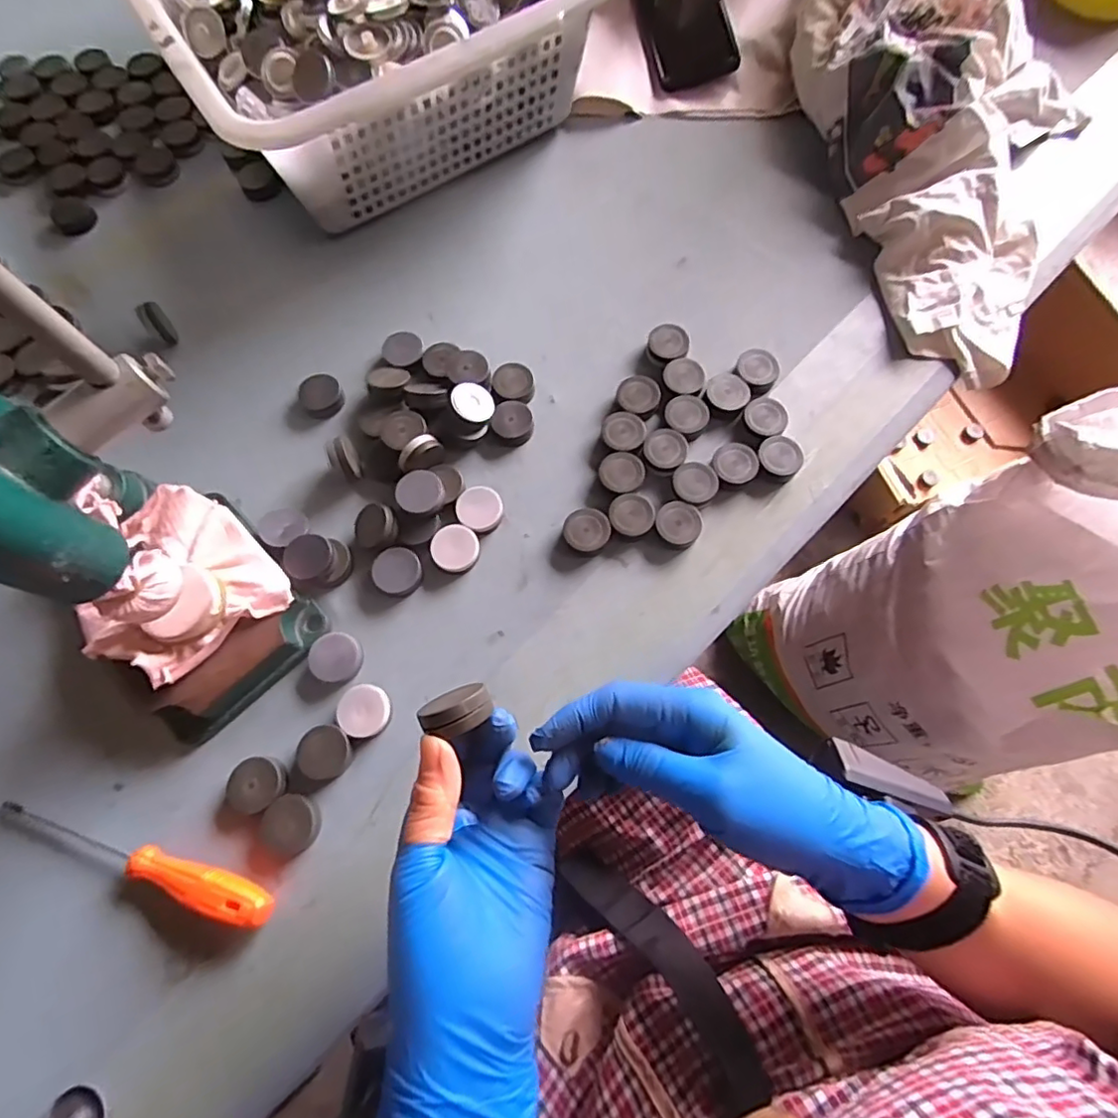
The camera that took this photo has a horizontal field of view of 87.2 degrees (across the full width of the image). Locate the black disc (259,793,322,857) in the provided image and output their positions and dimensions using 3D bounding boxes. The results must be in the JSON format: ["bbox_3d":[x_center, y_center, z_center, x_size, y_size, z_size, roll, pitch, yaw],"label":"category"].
[{"bbox_3d":[-0.167,0.163,0.361,0.034,0.013,0.033,0,72,0],"label":"black disc"}]

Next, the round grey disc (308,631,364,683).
[{"bbox_3d":[-0.150,0.066,0.396,0.033,0.012,0.033,3,82,-18],"label":"round grey disc"}]

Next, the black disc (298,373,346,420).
[{"bbox_3d":[-0.187,-0.129,0.464,0.031,0.014,0.032,0,72,0],"label":"black disc"}]

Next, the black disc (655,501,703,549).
[{"bbox_3d":[0.086,-0.025,0.422,0.033,0.013,0.031,0,72,0],"label":"black disc"}]

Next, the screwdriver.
[{"bbox_3d":[-0.257,0.177,0.355,0.185,0.020,0.020,19,73,7],"label":"screwdriver"}]

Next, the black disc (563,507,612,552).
[{"bbox_3d":[0.020,-0.020,0.421,0.032,0.013,0.032,0,72,0],"label":"black disc"}]

